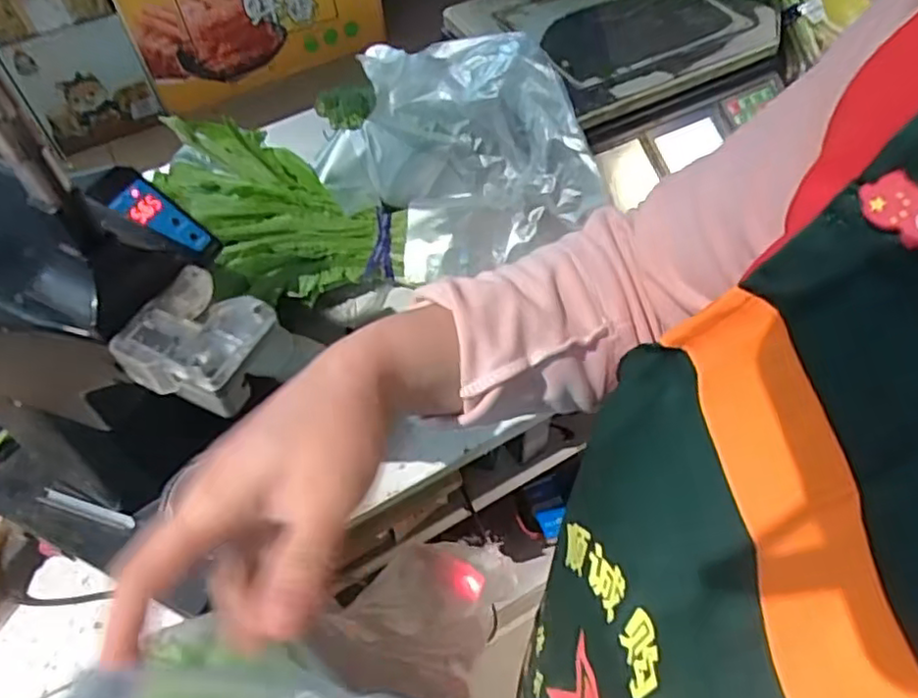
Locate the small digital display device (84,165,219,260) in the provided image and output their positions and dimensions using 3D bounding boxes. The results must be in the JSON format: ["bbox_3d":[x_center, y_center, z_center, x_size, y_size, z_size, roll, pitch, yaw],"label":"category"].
[{"bbox_3d":[-0.202,-0.090,0.450,0.084,0.018,0.032,34,51,-27],"label":"small digital display device"}]

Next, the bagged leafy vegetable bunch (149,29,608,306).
[{"bbox_3d":[-0.101,-0.213,0.761,0.424,0.161,0.293,-18,55,-9],"label":"bagged leafy vegetable bunch"}]

